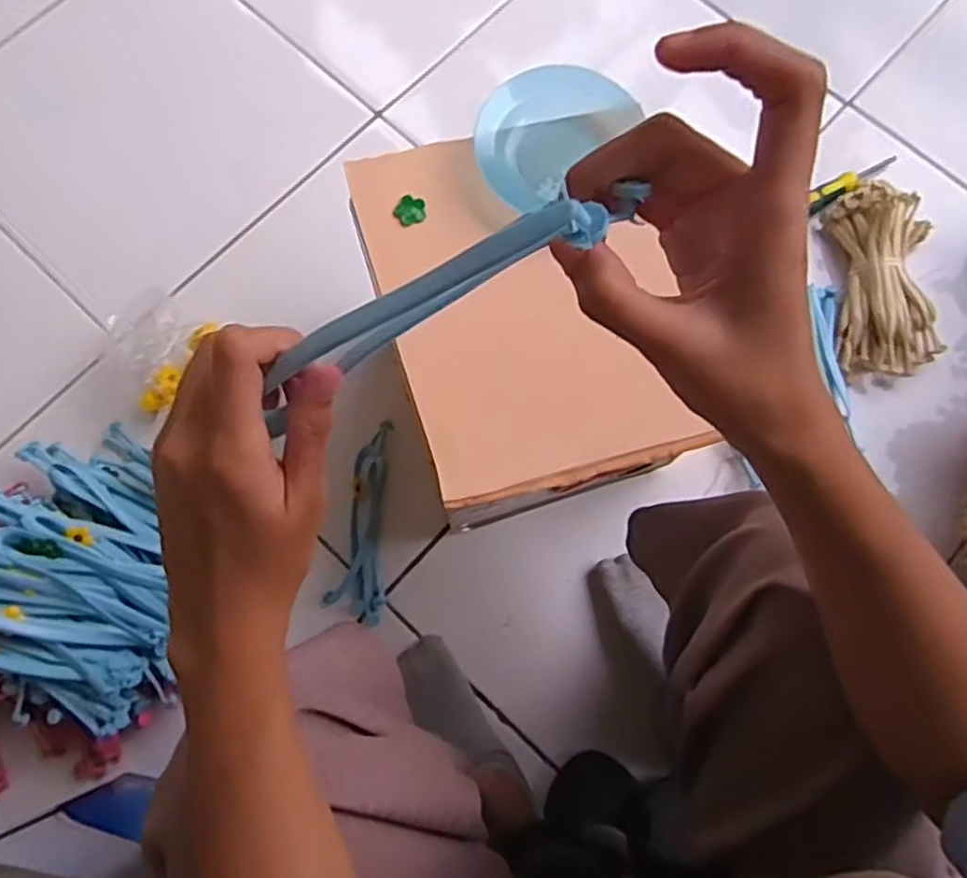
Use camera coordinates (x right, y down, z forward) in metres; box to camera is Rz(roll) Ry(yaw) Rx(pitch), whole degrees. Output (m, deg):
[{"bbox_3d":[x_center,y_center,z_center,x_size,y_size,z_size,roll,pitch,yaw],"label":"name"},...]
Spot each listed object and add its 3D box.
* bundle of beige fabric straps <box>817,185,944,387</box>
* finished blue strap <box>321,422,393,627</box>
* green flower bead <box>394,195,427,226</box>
[{"bbox_3d":[0.442,-0.177,0.782,0.108,0.039,0.221,0,76,-1],"label":"bundle of beige fabric straps"},{"bbox_3d":[-0.115,0.083,0.729,0.057,0.021,0.193,10,76,2],"label":"finished blue strap"},{"bbox_3d":[-0.056,-0.174,0.548,0.024,0.005,0.022,-8,76,-3],"label":"green flower bead"}]

